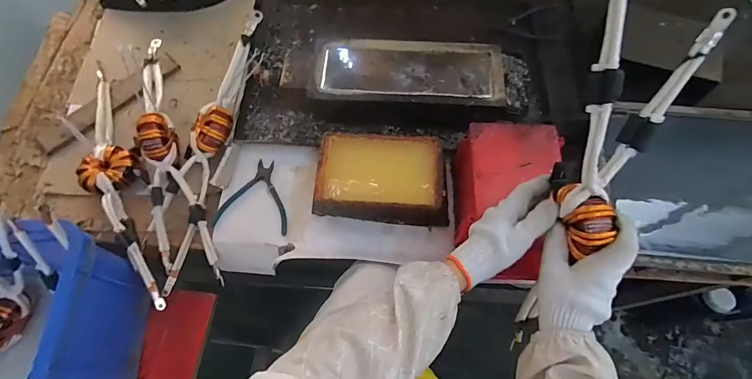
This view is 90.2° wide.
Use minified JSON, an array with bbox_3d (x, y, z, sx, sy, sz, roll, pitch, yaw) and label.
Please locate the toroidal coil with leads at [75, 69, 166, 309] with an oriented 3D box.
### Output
[{"bbox_3d":[-0.470,-0.028,0.676,0.098,0.038,0.529,-30,68,-13],"label":"toroidal coil with leads"}]

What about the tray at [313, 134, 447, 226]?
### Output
[{"bbox_3d":[0.015,-0.019,0.629,0.218,0.068,0.142,2,65,2],"label":"tray"}]

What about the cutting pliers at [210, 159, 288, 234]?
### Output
[{"bbox_3d":[-0.204,0.009,0.650,0.126,0.008,0.129,6,65,4],"label":"cutting pliers"}]

